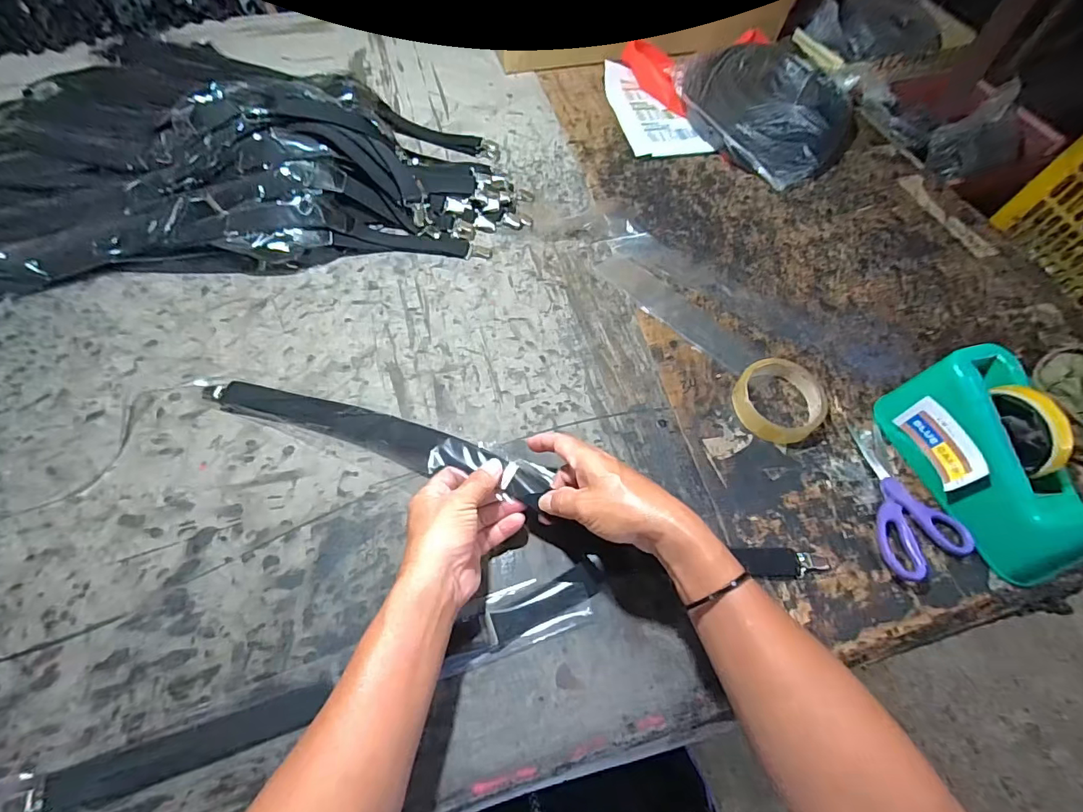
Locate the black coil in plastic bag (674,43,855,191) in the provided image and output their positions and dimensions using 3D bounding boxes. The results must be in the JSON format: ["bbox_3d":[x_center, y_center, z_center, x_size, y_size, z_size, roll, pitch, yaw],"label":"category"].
[{"bbox_3d":[0.358,-0.476,0.778,0.215,0.072,0.281,-26,65,-16],"label":"black coil in plastic bag"}]

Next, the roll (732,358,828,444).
[{"bbox_3d":[0.259,-0.006,0.533,0.091,0.025,0.092,1,61,-2],"label":"roll"}]

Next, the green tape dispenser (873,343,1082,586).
[{"bbox_3d":[0.415,0.053,0.450,0.067,0.115,0.200,-9,62,-8],"label":"green tape dispenser"}]

